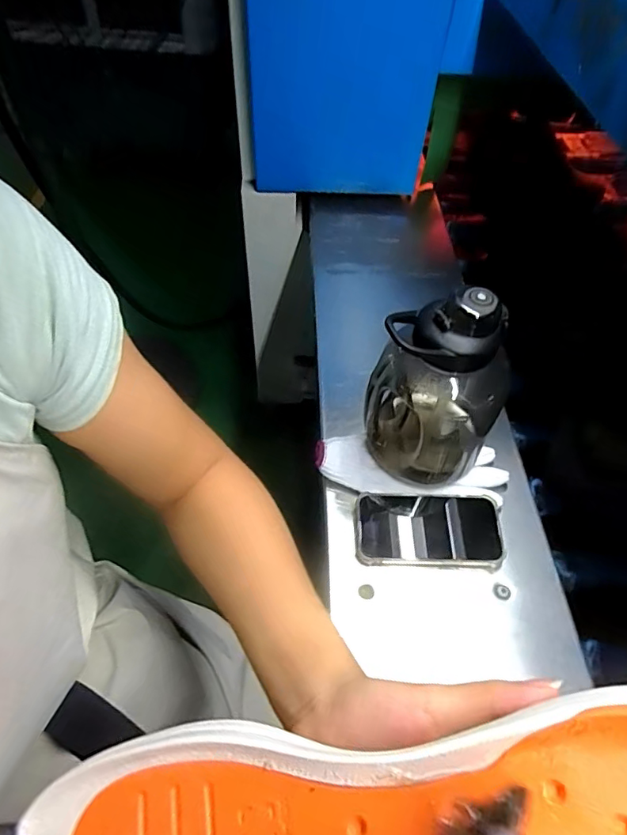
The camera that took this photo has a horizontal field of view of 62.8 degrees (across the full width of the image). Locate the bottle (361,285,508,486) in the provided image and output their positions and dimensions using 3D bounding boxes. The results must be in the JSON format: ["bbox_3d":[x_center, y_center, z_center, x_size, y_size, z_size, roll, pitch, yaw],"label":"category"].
[{"bbox_3d":[0.120,-0.030,0.485,0.113,0.200,0.105,30,57,18],"label":"bottle"}]

